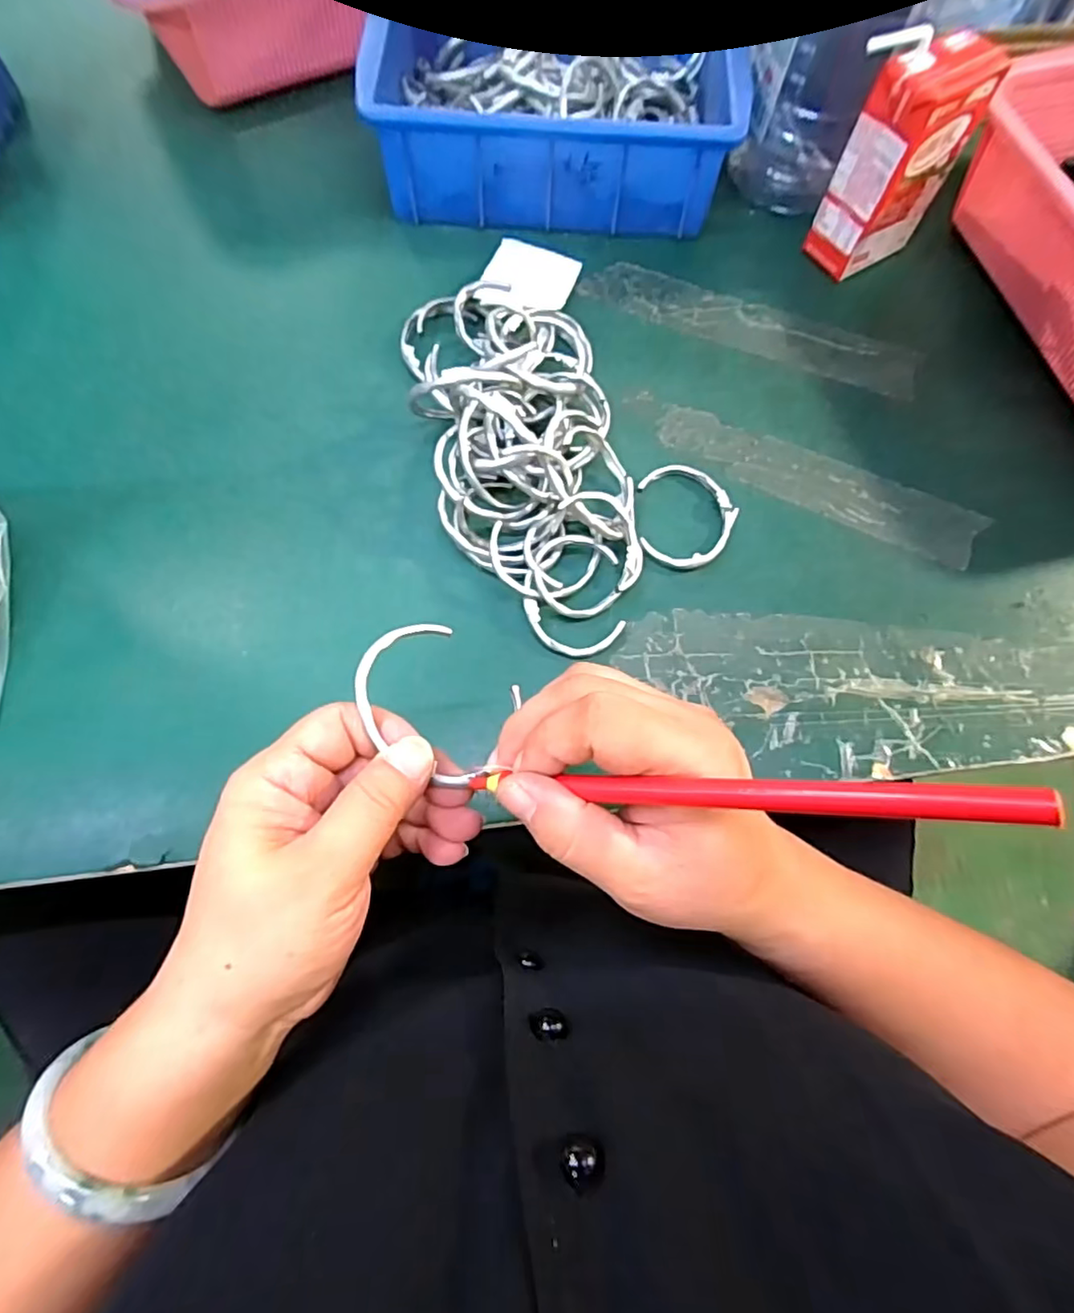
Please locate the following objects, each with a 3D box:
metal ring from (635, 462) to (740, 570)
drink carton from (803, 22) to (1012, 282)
[{"bbox_3d":[0.084,-0.083,0.353,0.063,0.009,0.062,1,71,-2],"label":"metal ring"},{"bbox_3d":[0.226,-0.313,0.384,0.074,0.118,0.044,-28,74,-11],"label":"drink carton"}]

